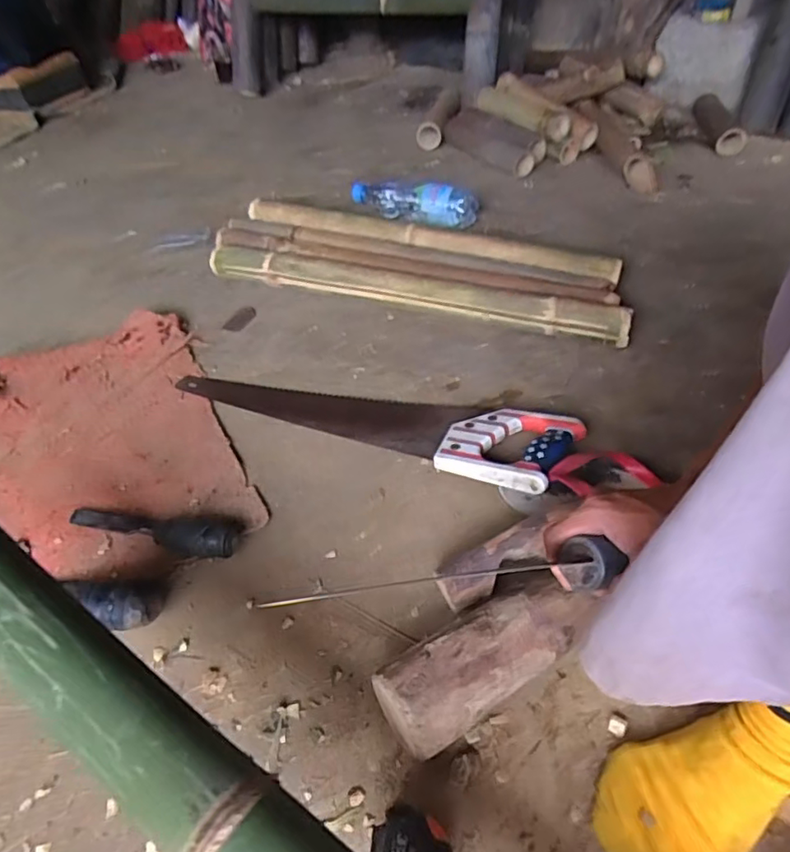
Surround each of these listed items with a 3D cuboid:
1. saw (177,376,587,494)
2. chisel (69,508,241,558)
[{"bbox_3d":[-0.039,-0.024,0.729,0.530,0.038,0.124,15,49,16],"label":"saw"},{"bbox_3d":[-0.262,0.108,0.620,0.202,0.036,0.048,4,47,6],"label":"chisel"}]

